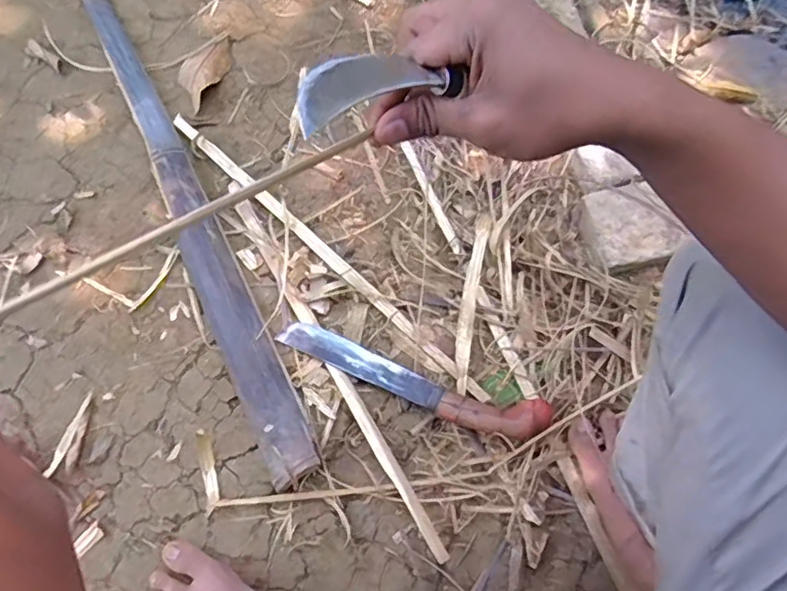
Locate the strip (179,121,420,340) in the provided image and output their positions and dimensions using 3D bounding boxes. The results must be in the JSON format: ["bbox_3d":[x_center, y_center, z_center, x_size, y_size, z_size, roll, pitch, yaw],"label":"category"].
[{"bbox_3d":[-0.160,-0.120,0.854,0.021,0.005,0.529,-42,71,-15],"label":"strip"}]

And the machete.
[{"bbox_3d":[0.016,0.102,0.726,0.340,0.036,0.054,19,68,11],"label":"machete"}]

